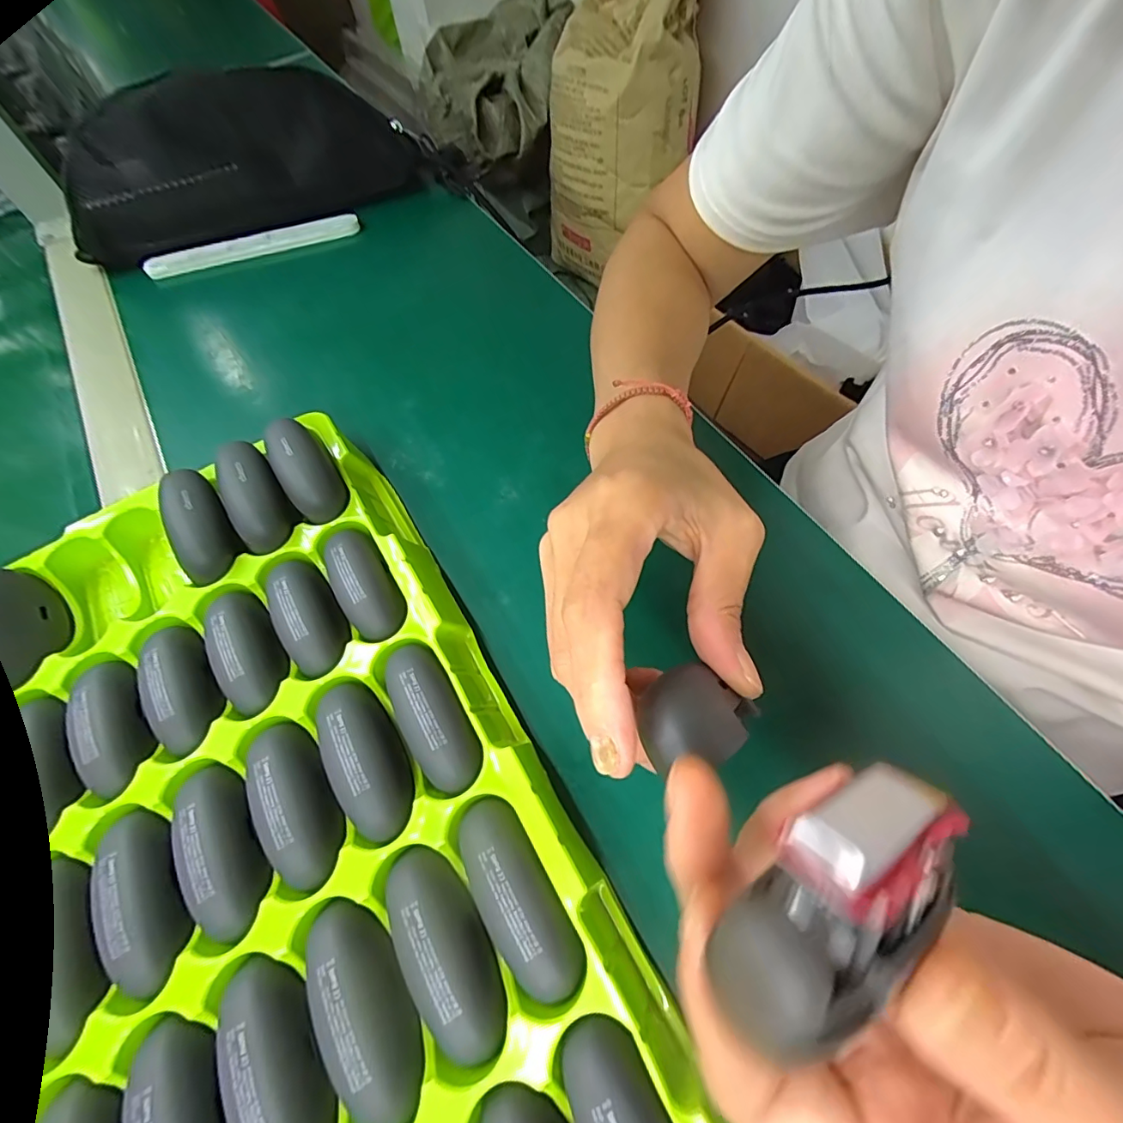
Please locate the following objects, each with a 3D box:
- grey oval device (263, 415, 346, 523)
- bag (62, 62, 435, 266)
[{"bbox_3d":[-0.134,-0.050,0.259,0.026,0.021,0.062,-26,82,-18],"label":"grey oval device"},{"bbox_3d":[-0.263,-0.340,0.416,0.286,0.098,0.052,-19,63,-6],"label":"bag"}]

